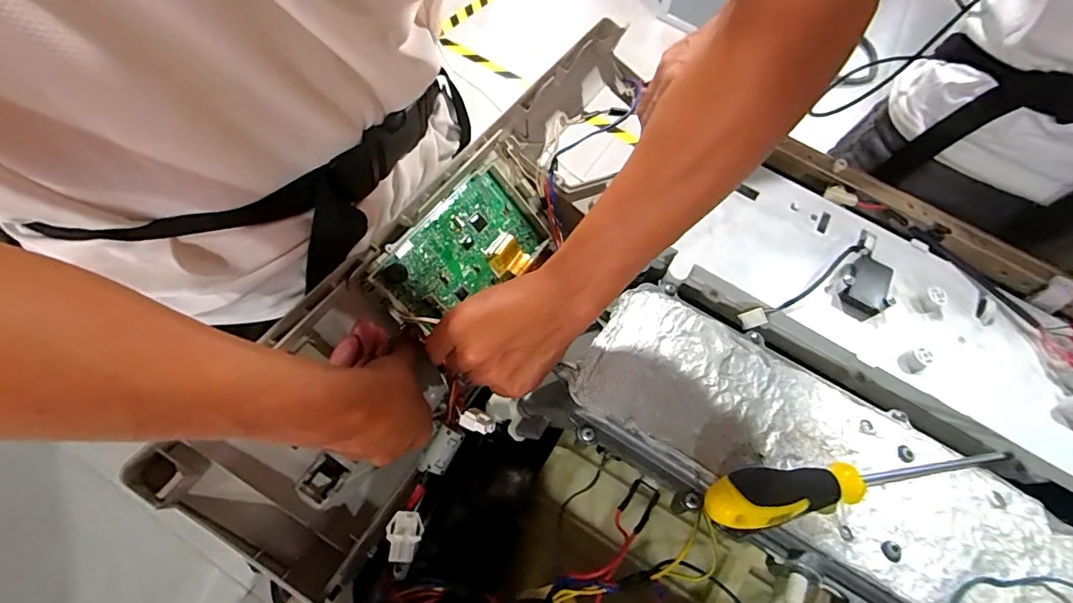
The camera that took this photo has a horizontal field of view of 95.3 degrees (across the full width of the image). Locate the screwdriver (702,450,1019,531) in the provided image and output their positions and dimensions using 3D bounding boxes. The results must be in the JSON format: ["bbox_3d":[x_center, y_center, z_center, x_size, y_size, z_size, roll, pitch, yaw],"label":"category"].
[{"bbox_3d":[0.210,0.109,0.313,0.221,0.036,0.032,-7,61,-14],"label":"screwdriver"}]

